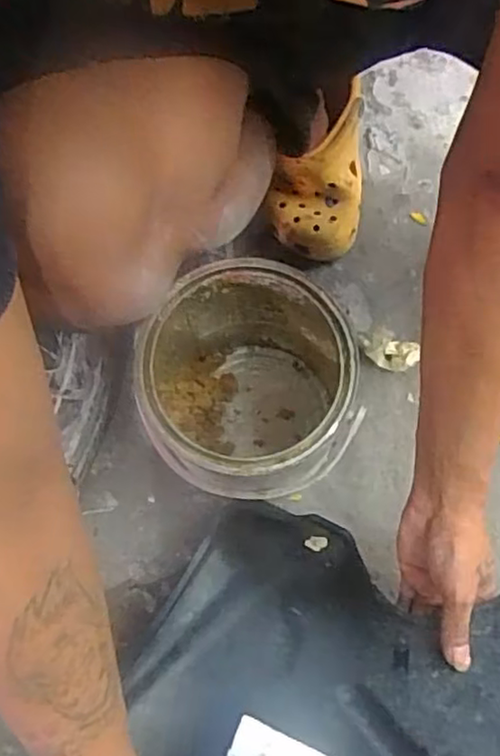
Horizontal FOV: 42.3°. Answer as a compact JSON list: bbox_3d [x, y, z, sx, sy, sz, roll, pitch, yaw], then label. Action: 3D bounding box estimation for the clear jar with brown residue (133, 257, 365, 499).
[{"bbox_3d":[0.001,0.015,0.561,0.154,0.202,0.161,-1,73,2],"label":"clear jar with brown residue"}]

